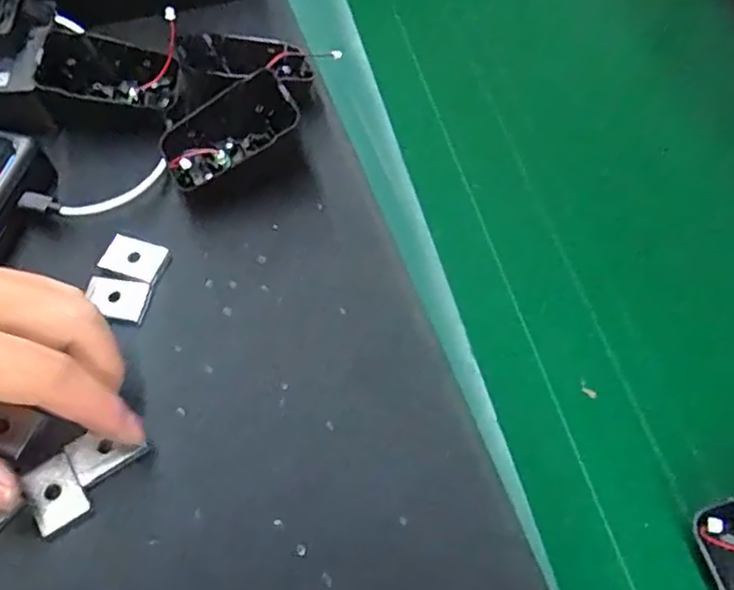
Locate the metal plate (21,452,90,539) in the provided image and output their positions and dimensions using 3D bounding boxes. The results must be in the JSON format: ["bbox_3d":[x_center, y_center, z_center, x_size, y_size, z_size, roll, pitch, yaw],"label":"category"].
[{"bbox_3d":[-0.123,0.078,0.251,0.019,0.006,0.026,-33,65,-18],"label":"metal plate"}]

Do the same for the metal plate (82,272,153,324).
[{"bbox_3d":[-0.117,0.002,0.296,0.028,0.007,0.020,9,60,5],"label":"metal plate"}]

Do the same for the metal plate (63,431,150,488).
[{"bbox_3d":[-0.107,0.063,0.258,0.026,0.004,0.019,-31,80,-22],"label":"metal plate"}]

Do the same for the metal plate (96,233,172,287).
[{"bbox_3d":[-0.111,-0.017,0.305,0.029,0.006,0.020,17,72,0],"label":"metal plate"}]

